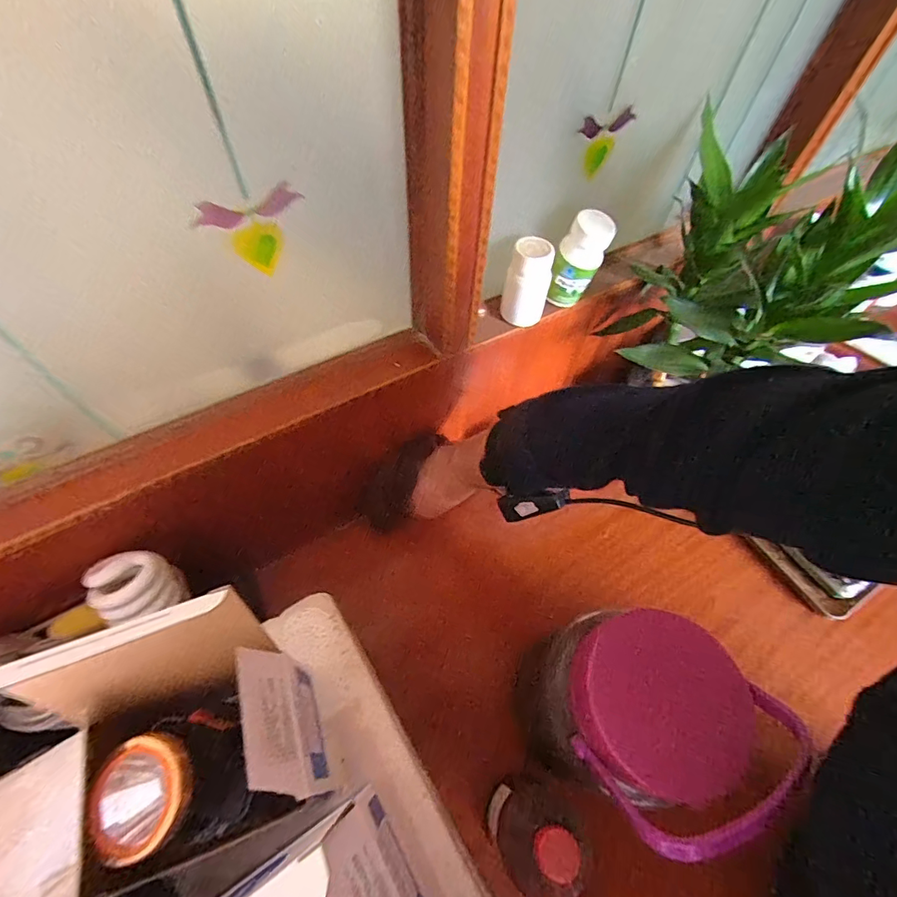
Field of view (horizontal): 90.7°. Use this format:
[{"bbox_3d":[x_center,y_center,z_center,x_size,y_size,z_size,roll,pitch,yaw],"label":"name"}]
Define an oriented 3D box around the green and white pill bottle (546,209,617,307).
[{"bbox_3d":[0.131,-0.188,0.443,0.044,0.091,0.036,21,59,10],"label":"green and white pill bottle"}]

